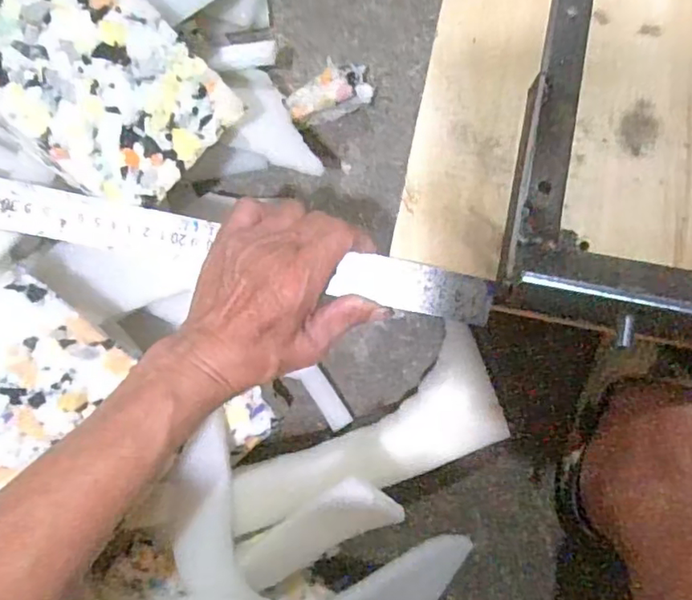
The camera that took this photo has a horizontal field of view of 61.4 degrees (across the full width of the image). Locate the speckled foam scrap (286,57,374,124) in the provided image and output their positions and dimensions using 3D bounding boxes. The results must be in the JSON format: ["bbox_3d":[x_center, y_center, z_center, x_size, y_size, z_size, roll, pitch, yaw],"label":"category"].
[{"bbox_3d":[-0.012,-0.157,0.449,0.062,0.050,0.031,-18,88,5],"label":"speckled foam scrap"}]

